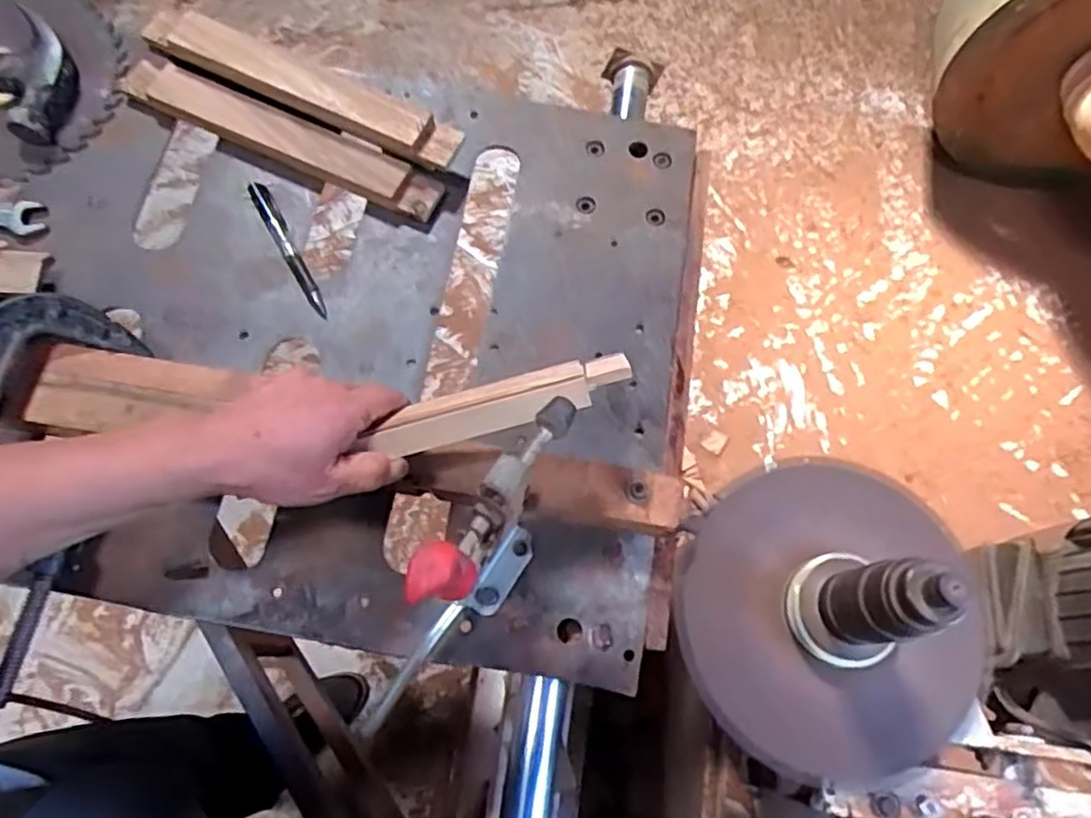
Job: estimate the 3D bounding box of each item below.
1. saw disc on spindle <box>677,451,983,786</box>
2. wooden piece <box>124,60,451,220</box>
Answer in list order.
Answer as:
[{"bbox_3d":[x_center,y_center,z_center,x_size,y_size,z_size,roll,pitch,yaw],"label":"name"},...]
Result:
[{"bbox_3d":[0.212,0.140,0.493,0.190,0.162,0.230,-18,73,-9],"label":"saw disc on spindle"},{"bbox_3d":[-0.234,-0.241,0.642,0.294,0.024,0.046,24,71,6],"label":"wooden piece"}]

